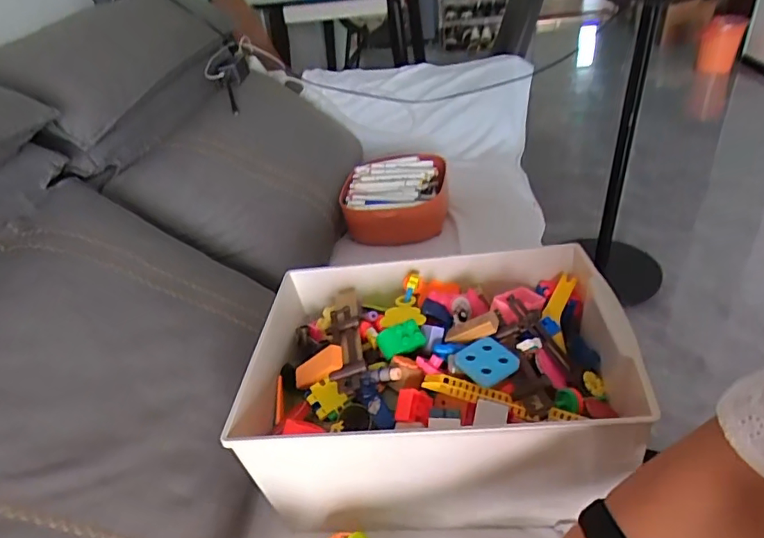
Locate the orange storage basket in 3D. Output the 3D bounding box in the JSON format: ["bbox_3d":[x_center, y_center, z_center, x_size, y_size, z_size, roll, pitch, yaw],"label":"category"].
[{"bbox_3d":[0.031,-0.161,1.164,0.223,0.109,0.248,0,34,9],"label":"orange storage basket"}]

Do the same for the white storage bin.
[{"bbox_3d":[0.056,0.132,0.626,0.431,0.163,0.297,-3,34,5],"label":"white storage bin"}]

